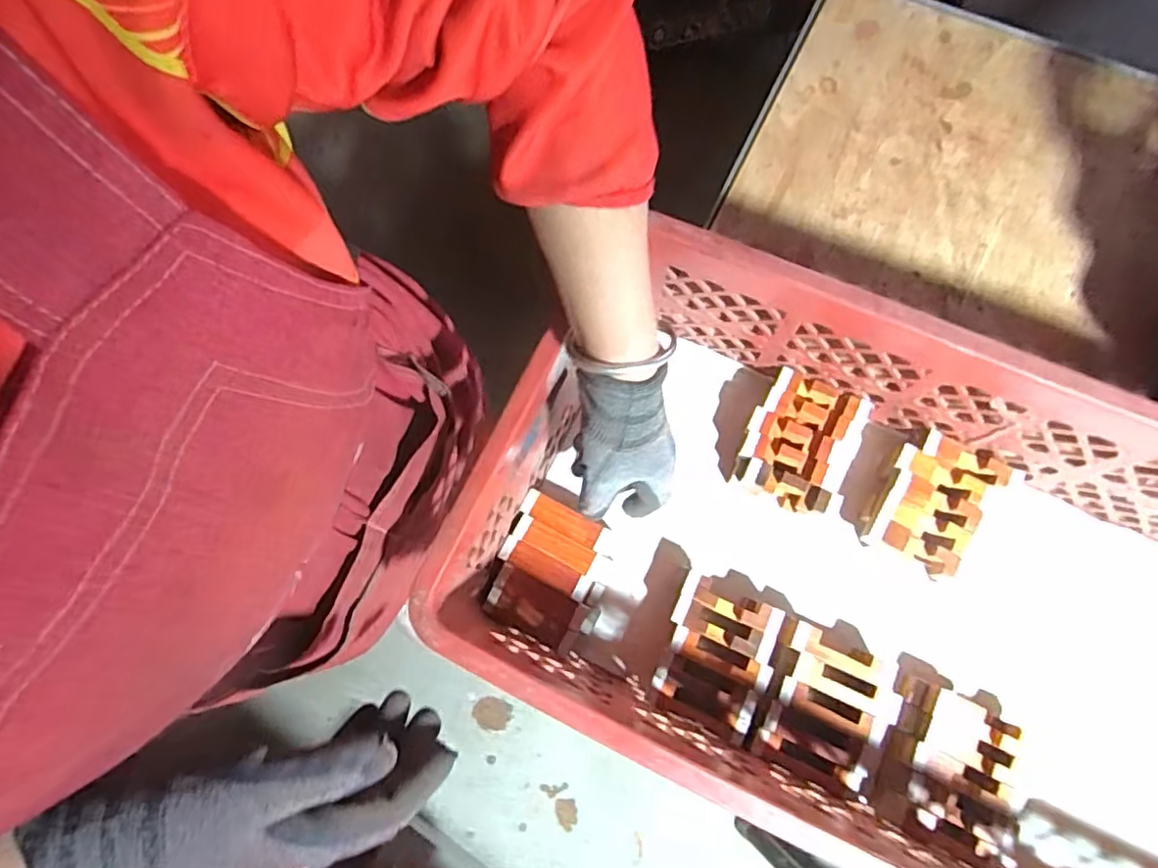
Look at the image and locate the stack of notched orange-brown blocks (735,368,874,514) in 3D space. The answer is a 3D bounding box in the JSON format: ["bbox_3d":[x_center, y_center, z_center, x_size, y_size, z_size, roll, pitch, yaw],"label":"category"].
[{"bbox_3d":[0.191,0.010,0.550,0.094,0.038,0.108,23,80,6],"label":"stack of notched orange-brown blocks"}]

